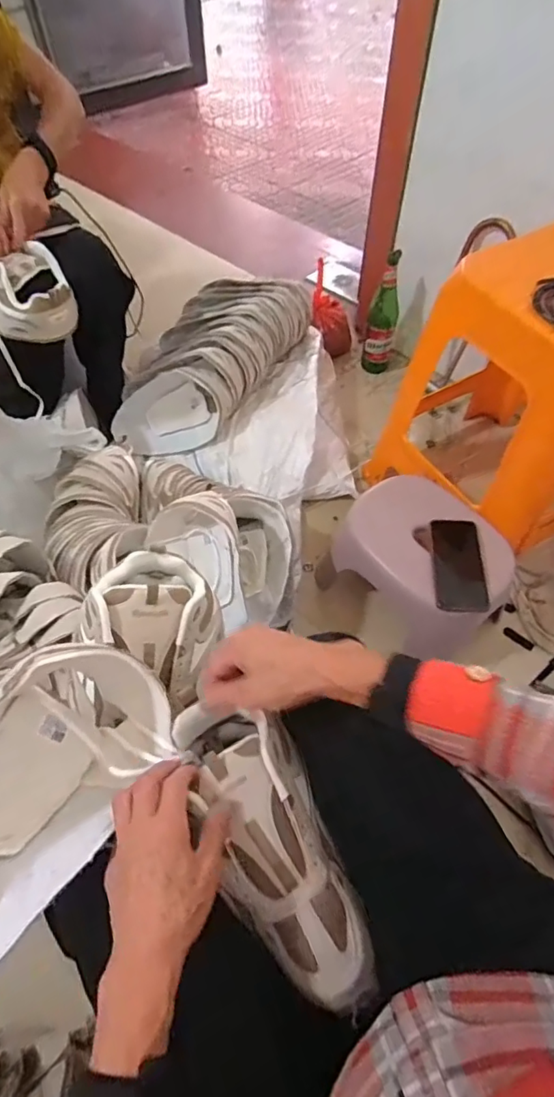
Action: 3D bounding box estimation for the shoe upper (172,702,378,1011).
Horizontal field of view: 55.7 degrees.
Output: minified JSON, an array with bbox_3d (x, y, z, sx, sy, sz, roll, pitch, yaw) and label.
[{"bbox_3d":[-0.005,0.250,0.448,0.092,0.071,0.250,-26,72,-16],"label":"shoe upper"}]

